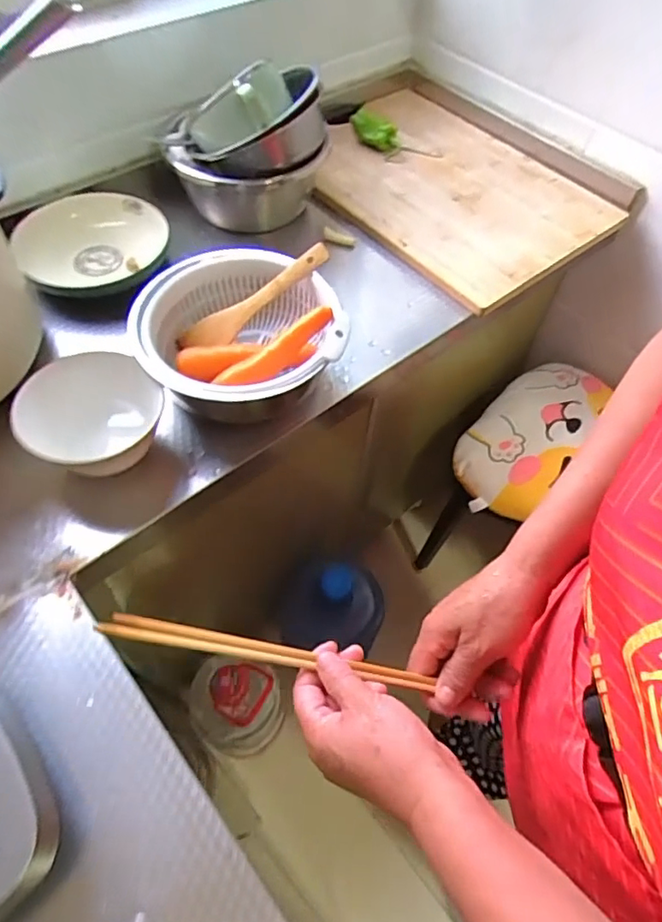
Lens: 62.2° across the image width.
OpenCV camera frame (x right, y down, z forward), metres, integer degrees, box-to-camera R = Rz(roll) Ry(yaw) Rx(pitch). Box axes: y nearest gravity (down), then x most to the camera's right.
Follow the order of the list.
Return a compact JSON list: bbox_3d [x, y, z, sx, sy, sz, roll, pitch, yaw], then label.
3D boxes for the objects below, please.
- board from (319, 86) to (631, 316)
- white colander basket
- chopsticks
[{"bbox_3d":[0.181,-0.423,0.849,0.427,0.026,0.332,42,66,17],"label":"board"},{"bbox_3d":[-0.091,-0.130,0.616,0.199,0.085,0.210,1,58,-1],"label":"white colander basket"},{"bbox_3d":[-0.039,0.135,0.384,0.232,0.007,0.015,15,57,-13],"label":"chopsticks"}]

